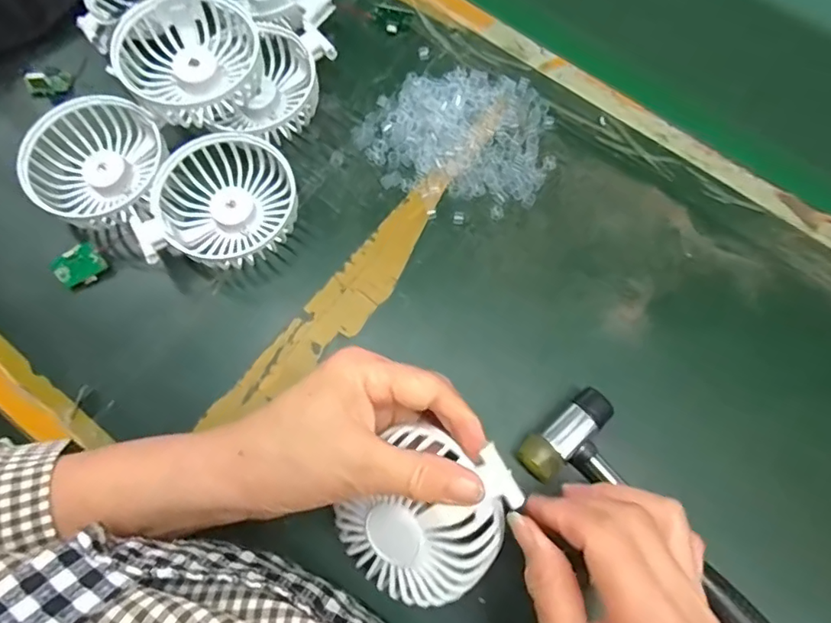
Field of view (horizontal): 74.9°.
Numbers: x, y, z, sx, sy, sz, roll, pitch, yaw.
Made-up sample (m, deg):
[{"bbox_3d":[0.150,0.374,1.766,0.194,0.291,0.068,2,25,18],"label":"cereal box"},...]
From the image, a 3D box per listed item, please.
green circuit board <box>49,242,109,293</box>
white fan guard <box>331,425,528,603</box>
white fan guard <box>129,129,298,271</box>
[{"bbox_3d":[-0.224,-0.030,0.362,0.029,0.004,0.024,-34,114,-7],"label":"green circuit board"},{"bbox_3d":[0.007,0.101,0.275,0.077,0.040,0.087,22,113,17],"label":"white fan guard"},{"bbox_3d":[-0.128,-0.070,0.362,0.089,0.039,0.093,0,71,0],"label":"white fan guard"}]

